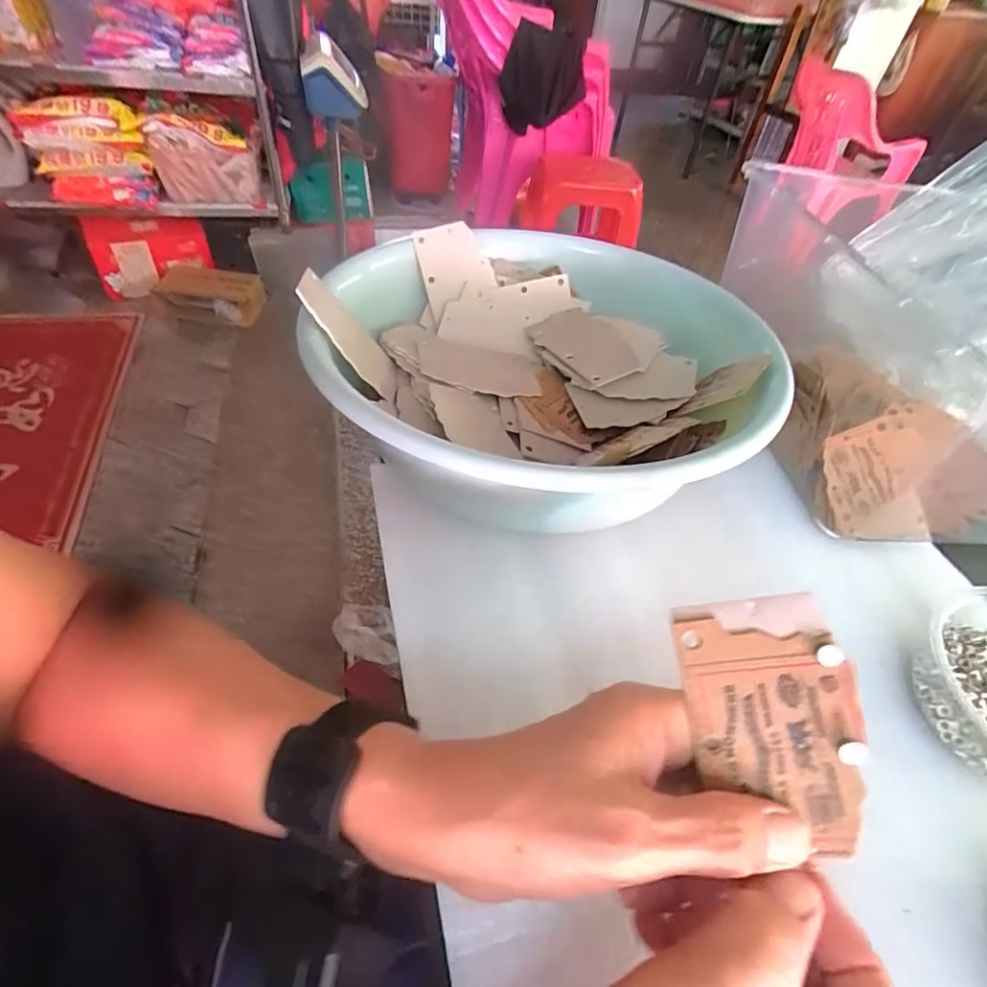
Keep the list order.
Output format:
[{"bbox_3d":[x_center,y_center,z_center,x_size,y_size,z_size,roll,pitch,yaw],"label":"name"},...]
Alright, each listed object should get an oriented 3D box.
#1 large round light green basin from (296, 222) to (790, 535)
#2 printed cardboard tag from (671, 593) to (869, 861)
[{"bbox_3d":[0.030,-0.099,0.358,0.285,0.084,0.292,4,49,-4],"label":"large round light green basin"},{"bbox_3d":[0.096,0.078,0.185,0.053,0.004,0.080,-9,77,13],"label":"printed cardboard tag"}]

